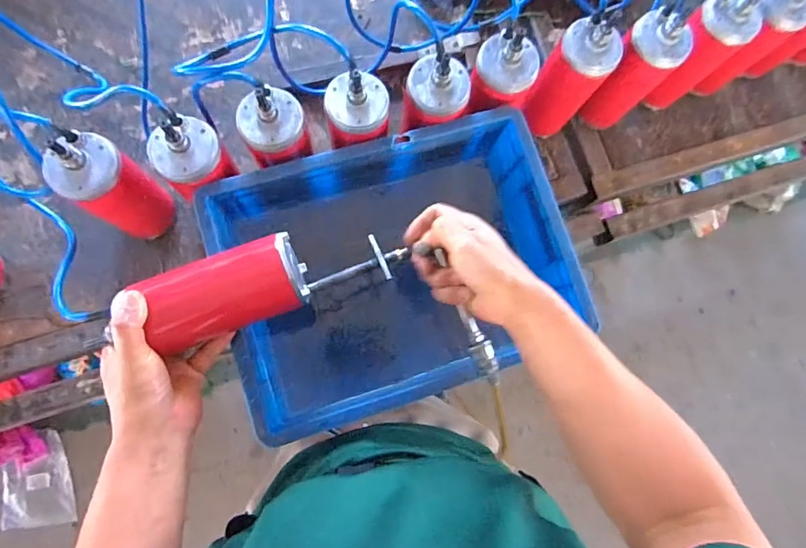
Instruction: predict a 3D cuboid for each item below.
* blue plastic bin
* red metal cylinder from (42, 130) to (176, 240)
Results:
[{"bbox_3d":[-0.009,-0.003,0.596,0.394,0.173,0.299,-18,83,-7],"label":"blue plastic bin"},{"bbox_3d":[-0.345,-0.100,0.546,0.079,0.180,0.082,1,81,-5],"label":"red metal cylinder"}]

